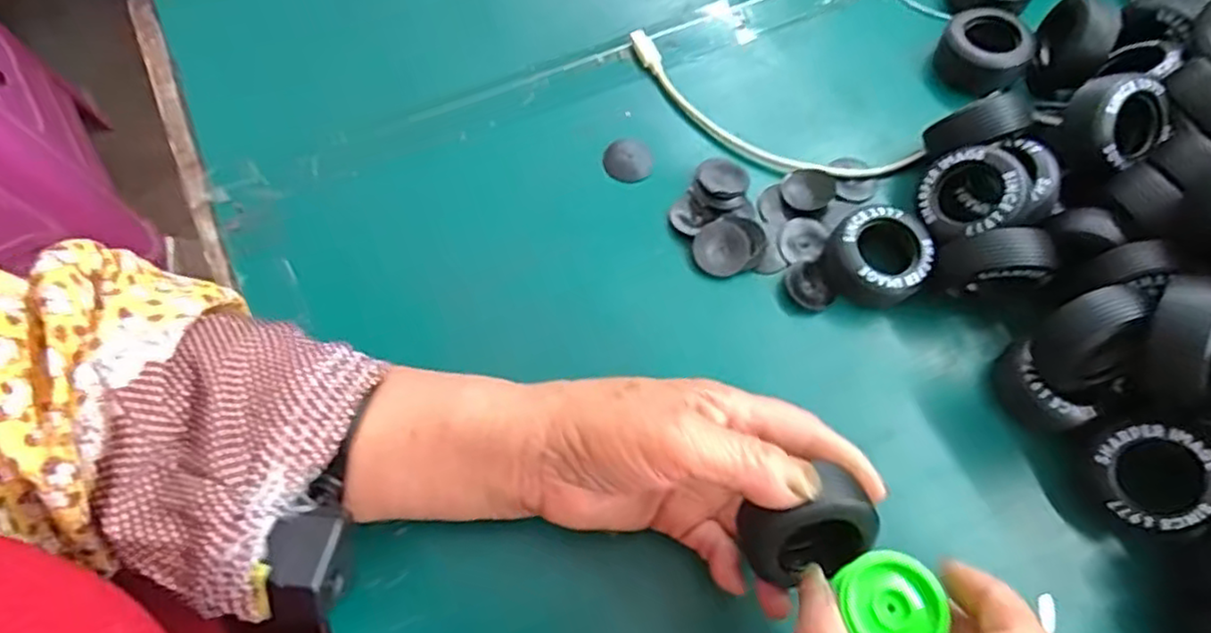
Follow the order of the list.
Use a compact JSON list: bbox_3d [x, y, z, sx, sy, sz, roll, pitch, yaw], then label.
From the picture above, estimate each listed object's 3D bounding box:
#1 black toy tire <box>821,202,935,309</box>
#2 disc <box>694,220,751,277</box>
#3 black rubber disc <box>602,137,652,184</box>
[{"bbox_3d":[0.138,-0.029,0.345,0.047,0.025,0.046,1,67,-2],"label":"black toy tire"},{"bbox_3d":[0.060,-0.036,0.353,0.027,0.006,0.028,1,67,-2],"label":"disc"},{"bbox_3d":[0.012,-0.086,0.375,0.025,0.004,0.028,-12,68,-8],"label":"black rubber disc"}]

